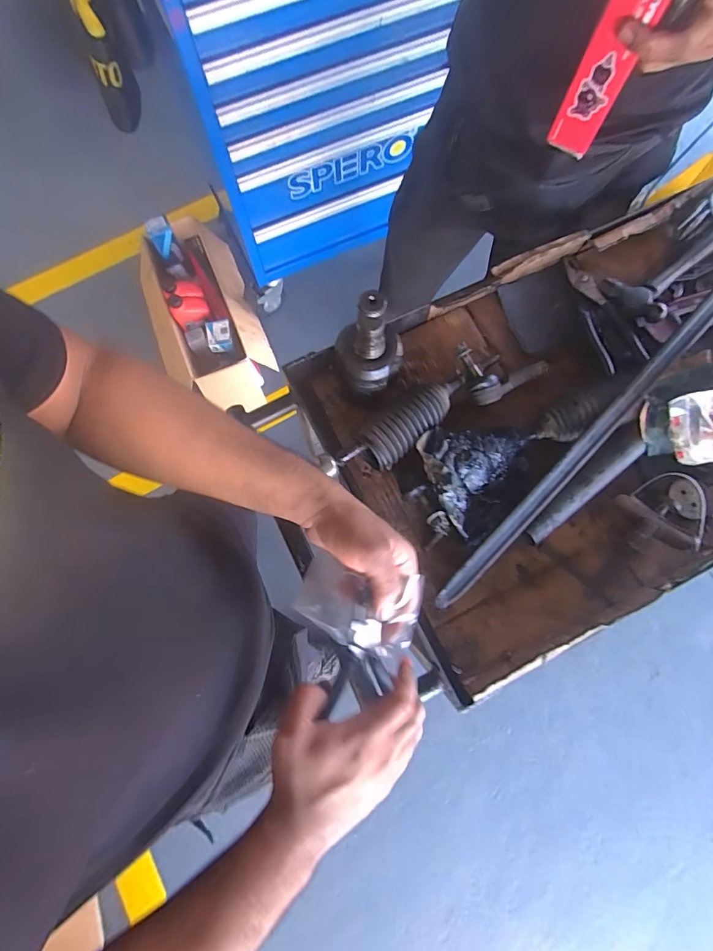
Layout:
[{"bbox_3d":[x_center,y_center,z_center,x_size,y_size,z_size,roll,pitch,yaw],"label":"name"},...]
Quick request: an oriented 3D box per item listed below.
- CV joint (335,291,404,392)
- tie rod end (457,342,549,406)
[{"bbox_3d":[0.012,-0.147,0.478,0.077,0.120,0.066,15,77,4],"label":"CV joint"},{"bbox_3d":[0.198,-0.144,0.569,0.119,0.032,0.087,-16,77,-3],"label":"tie rod end"}]

